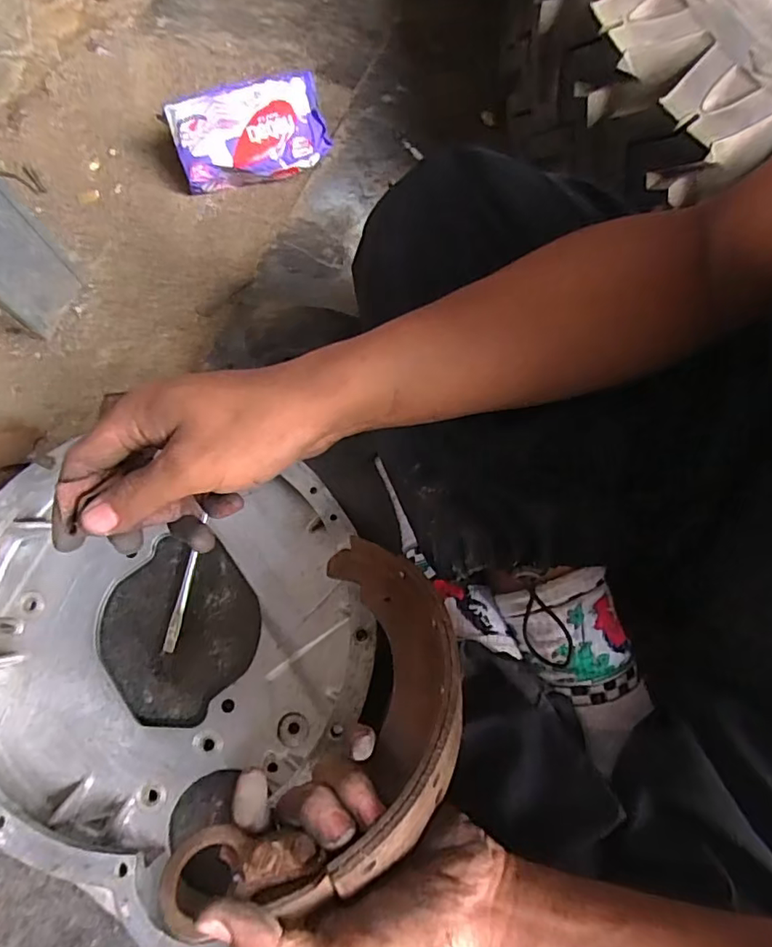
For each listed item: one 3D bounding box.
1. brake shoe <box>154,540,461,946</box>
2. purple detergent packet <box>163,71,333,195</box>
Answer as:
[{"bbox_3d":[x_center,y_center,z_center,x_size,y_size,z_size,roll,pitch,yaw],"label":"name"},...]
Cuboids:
[{"bbox_3d":[-0.017,0.126,0.312,0.107,0.056,0.232,19,38,4],"label":"brake shoe"},{"bbox_3d":[-0.145,-0.370,0.598,0.167,0.043,0.094,-23,114,-7],"label":"purple detergent packet"}]

